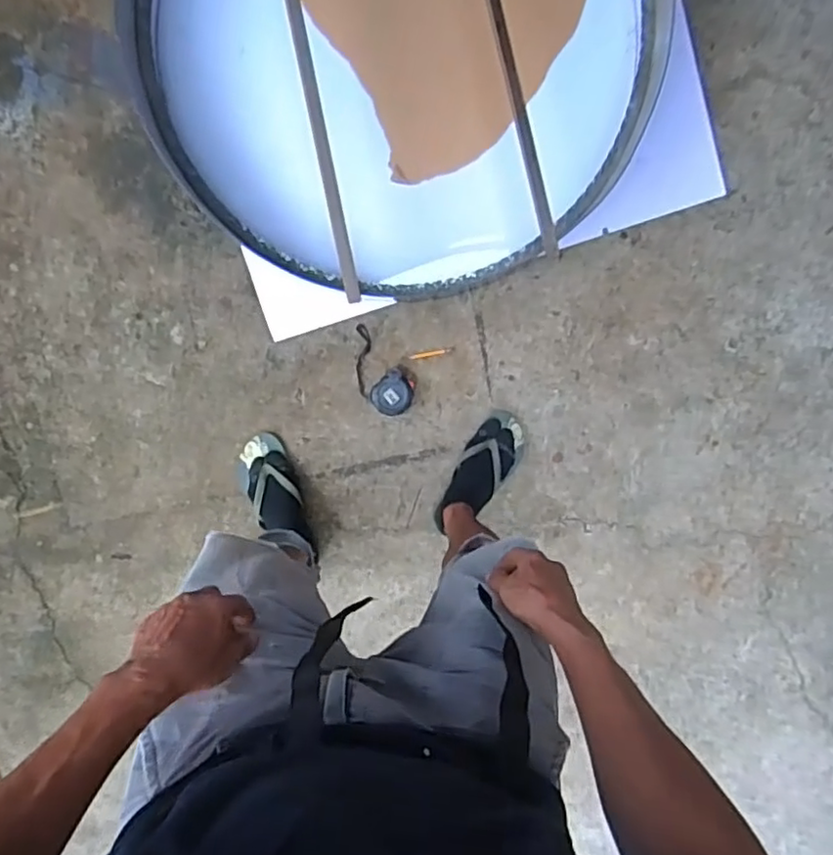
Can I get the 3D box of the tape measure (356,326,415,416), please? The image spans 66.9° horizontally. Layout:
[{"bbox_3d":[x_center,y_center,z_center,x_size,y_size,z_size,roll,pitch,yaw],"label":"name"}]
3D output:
[{"bbox_3d":[-0.080,-0.104,1.231,0.096,0.038,0.183,-41,96,6],"label":"tape measure"}]

